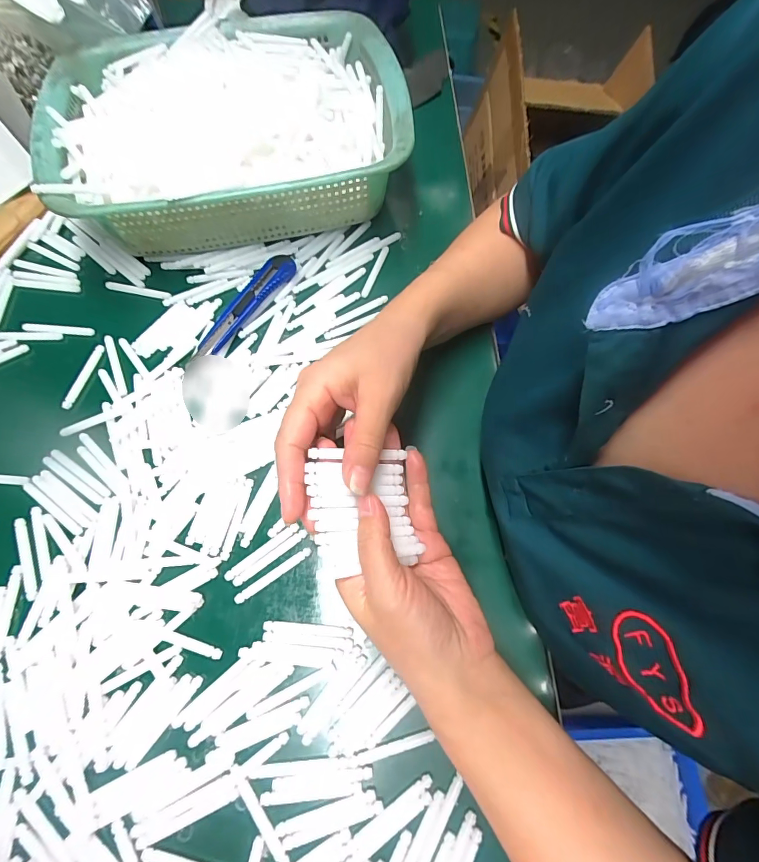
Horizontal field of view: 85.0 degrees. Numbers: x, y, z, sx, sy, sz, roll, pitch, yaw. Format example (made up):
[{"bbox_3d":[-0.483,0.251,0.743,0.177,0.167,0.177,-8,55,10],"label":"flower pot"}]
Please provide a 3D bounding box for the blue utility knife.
[{"bbox_3d":[-0.116,-0.107,0.356,0.027,0.013,0.124,30,71,9],"label":"blue utility knife"}]

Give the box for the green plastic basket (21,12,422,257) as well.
[{"bbox_3d":[-0.130,-0.265,0.379,0.290,0.084,0.217,-10,70,-6],"label":"green plastic basket"}]

